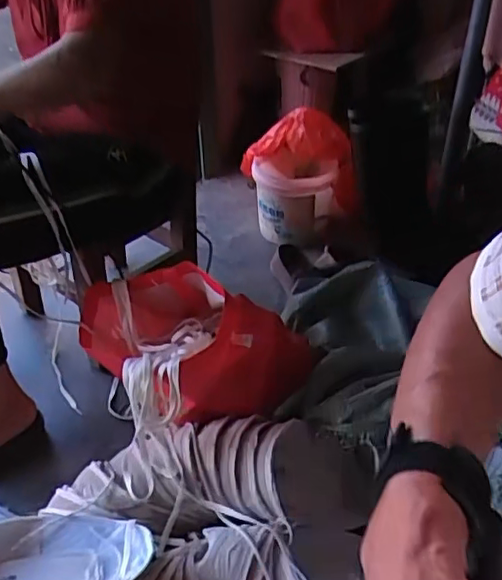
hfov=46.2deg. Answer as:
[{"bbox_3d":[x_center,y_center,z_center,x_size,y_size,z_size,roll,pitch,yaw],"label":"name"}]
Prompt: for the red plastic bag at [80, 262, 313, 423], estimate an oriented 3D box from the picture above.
[{"bbox_3d":[-0.098,0.078,0.901,0.376,0.192,0.234,1,39,3],"label":"red plastic bag"}]

